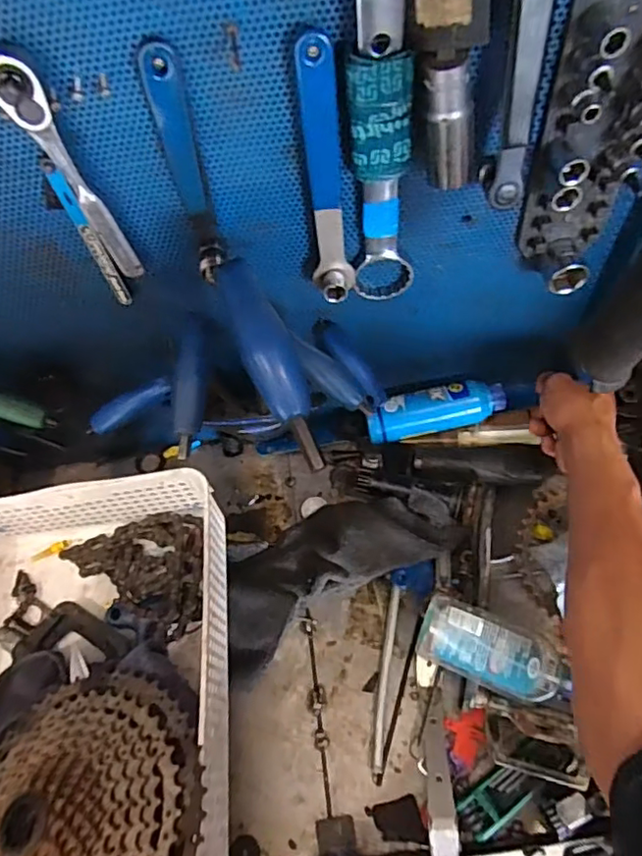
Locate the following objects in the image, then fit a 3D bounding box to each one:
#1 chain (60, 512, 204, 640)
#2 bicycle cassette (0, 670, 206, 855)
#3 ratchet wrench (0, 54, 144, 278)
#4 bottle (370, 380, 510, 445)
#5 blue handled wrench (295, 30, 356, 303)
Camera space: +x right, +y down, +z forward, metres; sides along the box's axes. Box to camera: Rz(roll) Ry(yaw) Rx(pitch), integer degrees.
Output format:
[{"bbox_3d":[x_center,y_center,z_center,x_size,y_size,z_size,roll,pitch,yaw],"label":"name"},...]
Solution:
[{"bbox_3d":[-0.151,0.112,0.529,0.149,0.034,0.090,28,66,20],"label":"chain"},{"bbox_3d":[-0.165,0.250,0.372,0.189,0.046,0.189,-17,49,11],"label":"bicycle cassette"},{"bbox_3d":[-0.165,-0.160,0.395,0.033,0.166,0.013,-39,63,-16],"label":"ratchet wrench"},{"bbox_3d":[0.126,-0.018,0.652,0.149,0.043,0.040,-11,59,0],"label":"bottle"},{"bbox_3d":[0.005,-0.163,0.408,0.027,0.184,0.026,-1,59,5],"label":"blue handled wrench"}]

